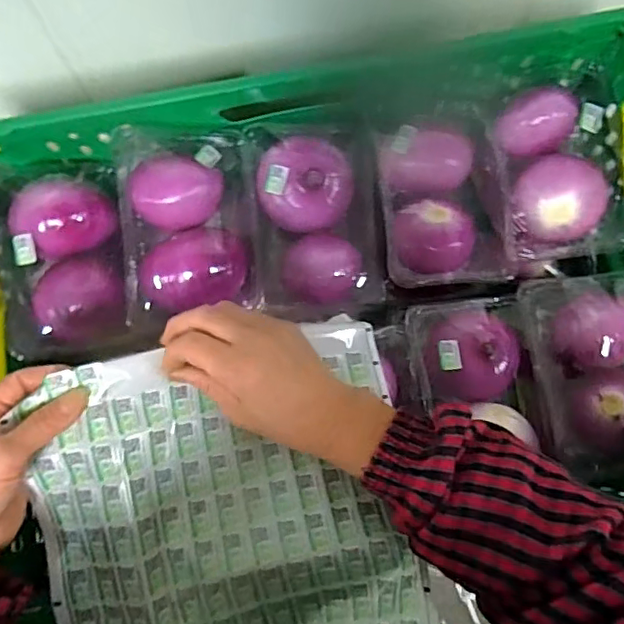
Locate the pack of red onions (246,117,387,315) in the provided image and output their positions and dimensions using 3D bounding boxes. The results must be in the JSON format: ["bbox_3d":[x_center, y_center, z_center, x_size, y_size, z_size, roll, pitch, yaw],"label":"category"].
[{"bbox_3d":[0.004,-0.082,0.547,0.118,0.084,0.175,-5,74,-2],"label":"pack of red onions"}]

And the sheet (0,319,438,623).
[{"bbox_3d":[-0.058,0.140,0.406,0.260,0.068,0.233,-13,75,-4],"label":"sheet"}]

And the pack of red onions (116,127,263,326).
[{"bbox_3d":[-0.110,-0.078,0.516,0.117,0.060,0.179,-7,74,-3],"label":"pack of red onions"}]

